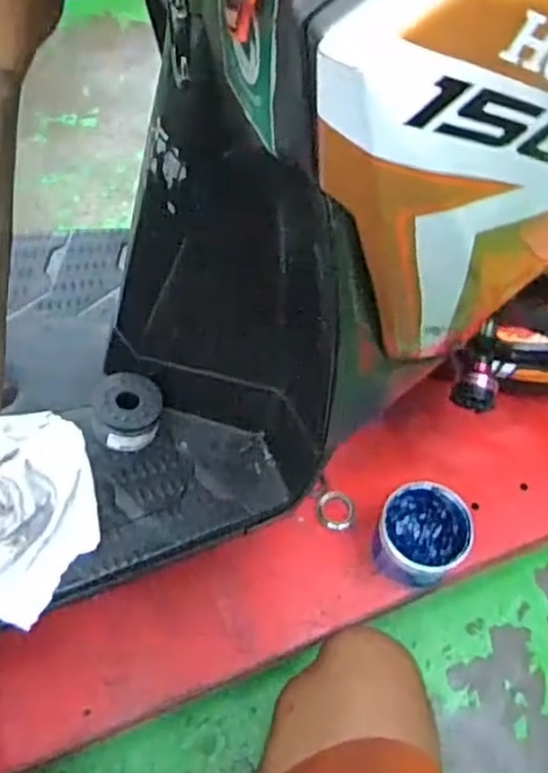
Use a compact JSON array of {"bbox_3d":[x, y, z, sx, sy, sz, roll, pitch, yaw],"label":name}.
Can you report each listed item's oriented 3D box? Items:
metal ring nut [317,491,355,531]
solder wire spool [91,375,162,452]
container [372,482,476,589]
[{"bbox_3d":[0.078,0.154,0.868,0.047,0.012,0.049,1,61,-3],"label":"metal ring nut"},{"bbox_3d":[-0.128,0.022,0.613,0.058,0.032,0.063,1,61,-3],"label":"solder wire spool"},{"bbox_3d":[0.173,0.178,0.822,0.101,0.096,0.093,1,61,-3],"label":"container"}]

